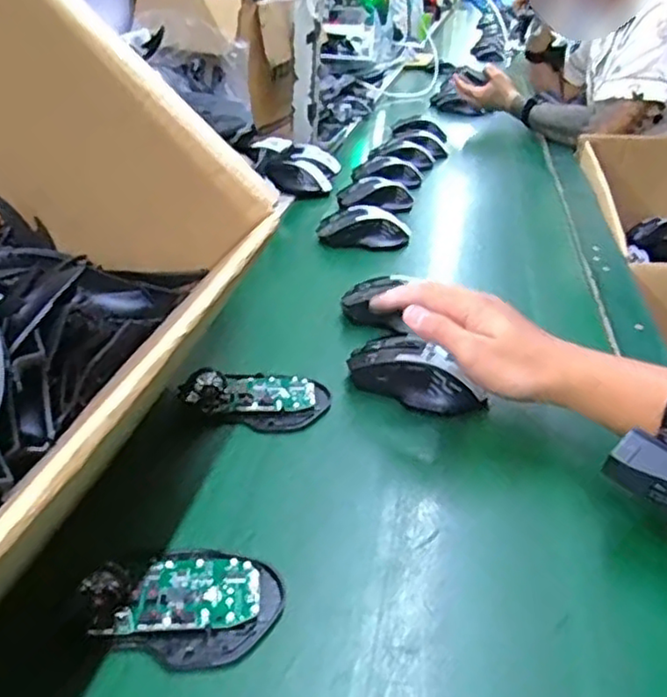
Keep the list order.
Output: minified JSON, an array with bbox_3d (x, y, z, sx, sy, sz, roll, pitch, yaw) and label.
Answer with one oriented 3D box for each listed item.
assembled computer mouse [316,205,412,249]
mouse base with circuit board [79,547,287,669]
[{"bbox_3d":[0.039,-0.154,0.846,0.117,0.039,0.054,9,29,5],"label":"assembled computer mouse"},{"bbox_3d":[-0.078,0.131,0.362,0.093,0.027,0.069,9,32,10],"label":"mouse base with circuit board"}]

